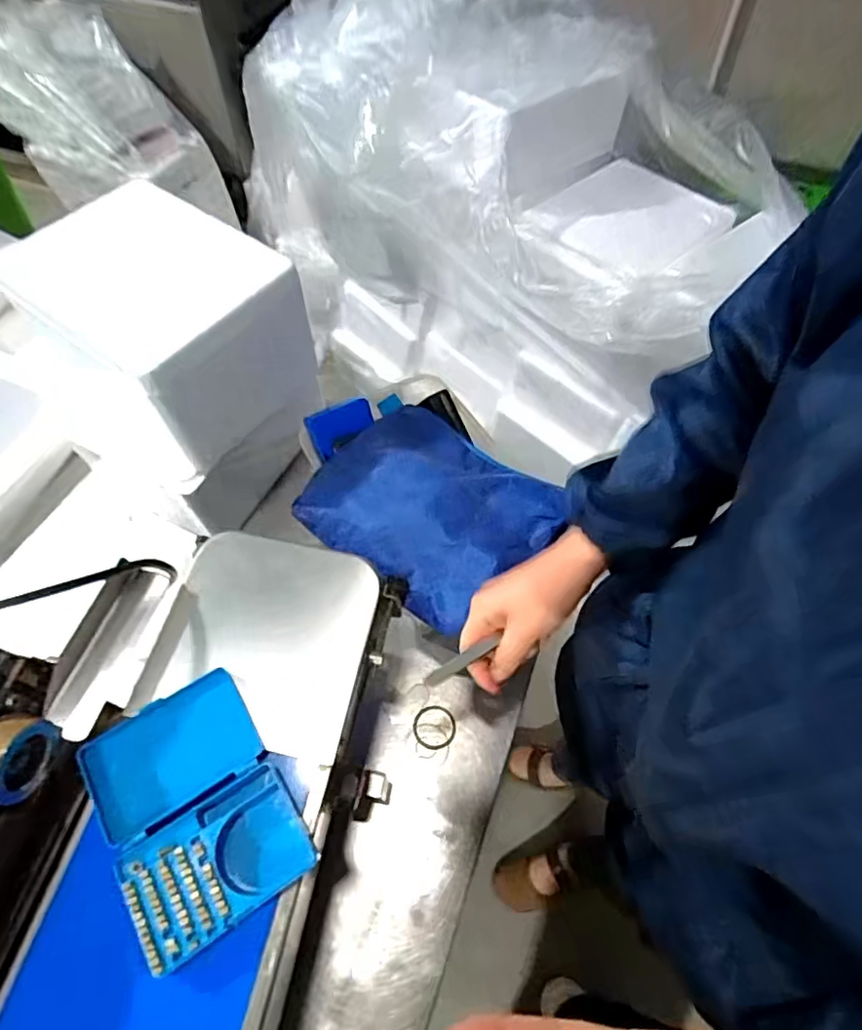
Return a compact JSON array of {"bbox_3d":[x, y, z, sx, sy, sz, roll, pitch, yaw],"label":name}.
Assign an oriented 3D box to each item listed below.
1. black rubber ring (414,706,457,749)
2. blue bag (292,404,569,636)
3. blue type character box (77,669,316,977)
[{"bbox_3d":[0.003,0.205,0.549,0.041,0.005,0.040,1,60,-1],"label":"black rubber ring"},{"bbox_3d":[-0.005,-0.015,0.528,0.205,0.033,0.175,39,66,19],"label":"blue bag"},{"bbox_3d":[-0.151,0.183,0.363,0.100,0.018,0.145,-30,64,-17],"label":"blue type character box"}]

